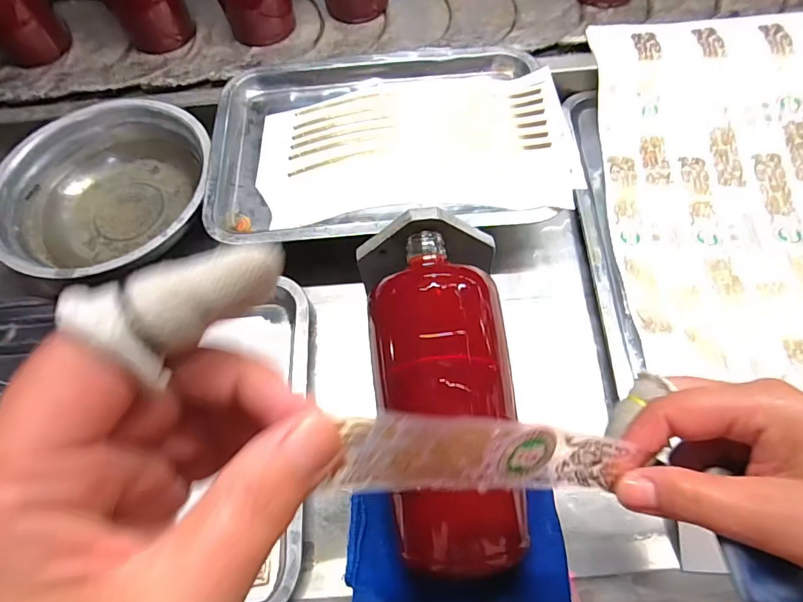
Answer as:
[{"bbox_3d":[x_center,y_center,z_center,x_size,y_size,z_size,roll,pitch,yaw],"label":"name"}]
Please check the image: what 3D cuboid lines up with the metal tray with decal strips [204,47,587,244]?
[{"bbox_3d":[-0.015,-0.150,0.416,0.308,0.030,0.207,-4,68,1],"label":"metal tray with decal strips"}]

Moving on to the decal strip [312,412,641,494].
[{"bbox_3d":[0.040,0.059,0.170,0.139,0.032,0.004,13,20,-30],"label":"decal strip"}]

